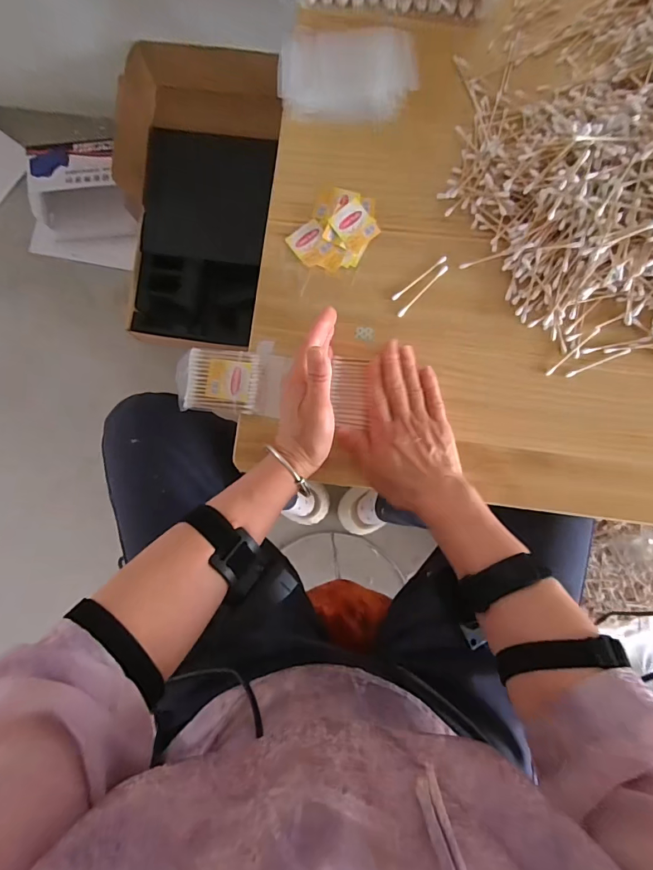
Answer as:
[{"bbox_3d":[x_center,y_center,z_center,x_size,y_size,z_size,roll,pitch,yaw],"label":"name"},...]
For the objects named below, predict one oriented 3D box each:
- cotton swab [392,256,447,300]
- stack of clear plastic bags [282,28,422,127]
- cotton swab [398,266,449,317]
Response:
[{"bbox_3d":[0.100,-0.169,0.455,0.073,0.004,0.006,-39,87,-1],"label":"cotton swab"},{"bbox_3d":[0.024,-0.397,0.460,0.144,0.018,0.109,2,85,0],"label":"stack of clear plastic bags"},{"bbox_3d":[0.103,-0.154,0.454,0.074,0.004,0.007,-45,87,-2],"label":"cotton swab"}]

